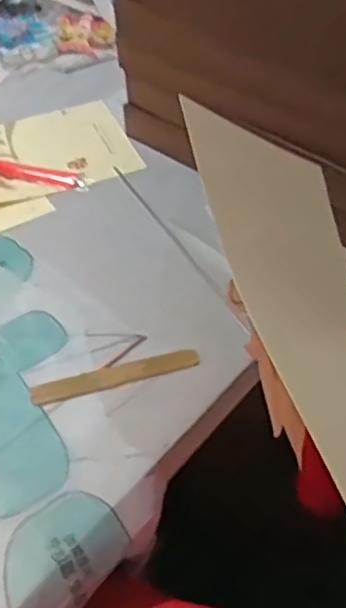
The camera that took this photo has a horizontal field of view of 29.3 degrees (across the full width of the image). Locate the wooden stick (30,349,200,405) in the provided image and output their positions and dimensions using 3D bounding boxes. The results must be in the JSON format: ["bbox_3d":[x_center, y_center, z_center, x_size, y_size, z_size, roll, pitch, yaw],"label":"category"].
[{"bbox_3d":[-0.050,0.062,0.576,0.145,0.004,0.021,-13,57,-4],"label":"wooden stick"}]

